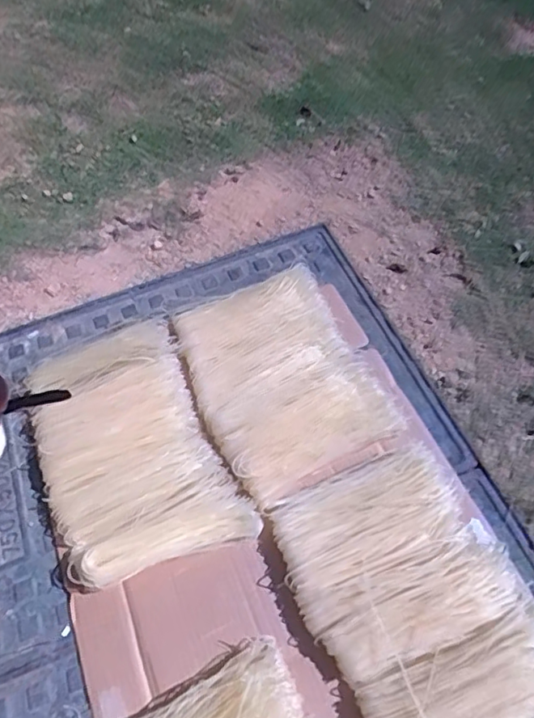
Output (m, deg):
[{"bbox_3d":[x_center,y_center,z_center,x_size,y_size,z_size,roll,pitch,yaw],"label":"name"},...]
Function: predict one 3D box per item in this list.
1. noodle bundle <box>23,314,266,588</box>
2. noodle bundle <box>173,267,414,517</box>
[{"bbox_3d":[-0.198,0.116,0.765,0.238,0.049,0.370,-22,59,-16],"label":"noodle bundle"},{"bbox_3d":[0.015,0.013,0.815,0.251,0.033,0.333,-23,60,-16],"label":"noodle bundle"}]

